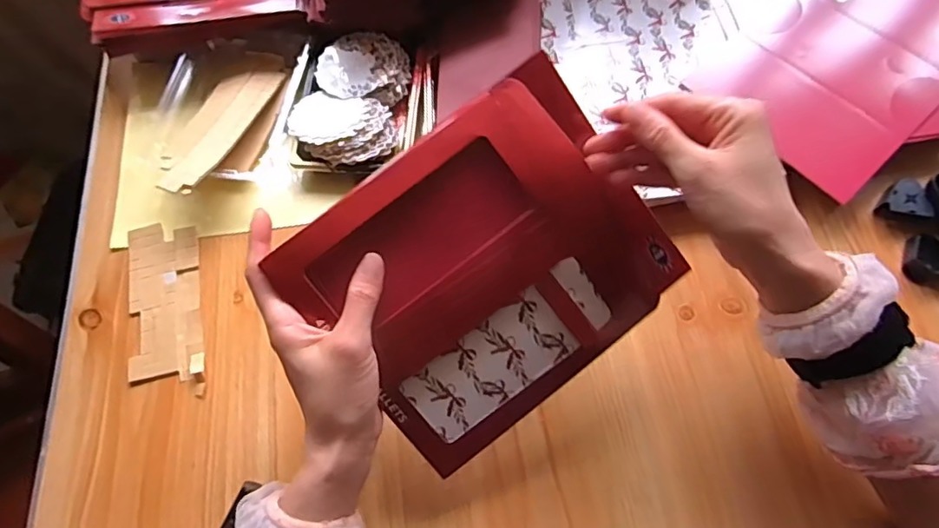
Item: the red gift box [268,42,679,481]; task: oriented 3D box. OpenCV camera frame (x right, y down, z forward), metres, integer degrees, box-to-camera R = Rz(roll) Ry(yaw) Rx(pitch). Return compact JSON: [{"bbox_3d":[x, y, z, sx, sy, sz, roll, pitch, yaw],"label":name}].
[{"bbox_3d":[0.015,0.002,0.376,0.227,0.050,0.191,-37,100,2],"label":"red gift box"}]

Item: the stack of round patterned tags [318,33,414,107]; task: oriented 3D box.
[{"bbox_3d":[-0.104,-0.193,0.546,0.088,0.020,0.076,5,68,5],"label":"stack of round patterned tags"}]

